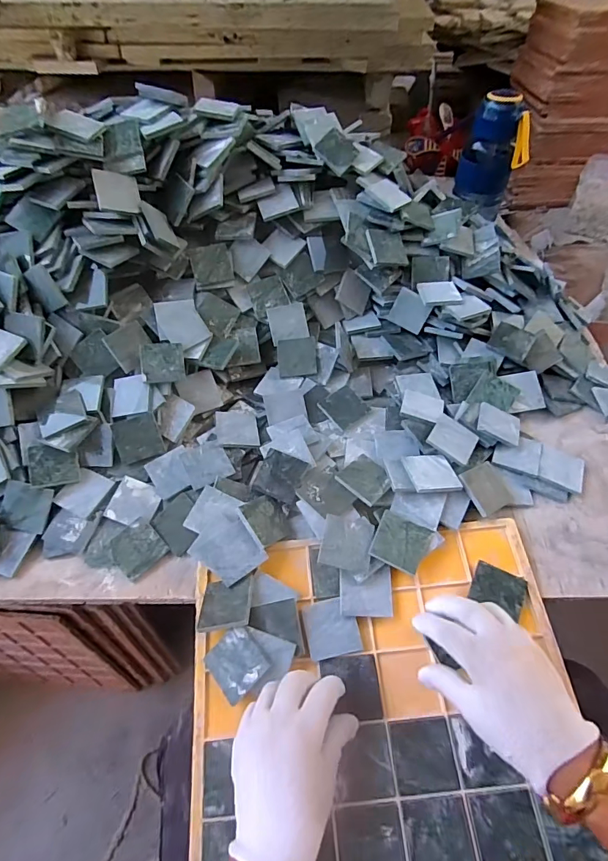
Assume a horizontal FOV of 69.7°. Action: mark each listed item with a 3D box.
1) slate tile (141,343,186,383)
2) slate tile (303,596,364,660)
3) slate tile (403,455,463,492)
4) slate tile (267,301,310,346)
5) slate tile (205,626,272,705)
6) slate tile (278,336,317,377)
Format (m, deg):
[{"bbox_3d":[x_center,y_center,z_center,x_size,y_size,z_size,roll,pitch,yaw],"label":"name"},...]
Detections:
[{"bbox_3d":[-0.169,-0.082,0.524,0.049,0.006,0.050,-6,81,-17],"label":"slate tile"},{"bbox_3d":[0.026,0.186,0.413,0.048,0.009,0.049,-11,67,-5],"label":"slate tile"},{"bbox_3d":[0.135,0.045,0.468,0.052,0.009,0.050,-5,42,-14],"label":"slate tile"},{"bbox_3d":[-0.021,-0.143,0.581,0.049,0.004,0.049,-13,89,-1],"label":"slate tile"},{"bbox_3d":[-0.061,0.210,0.395,0.050,0.005,0.051,-49,60,-1],"label":"slate tile"},{"bbox_3d":[-0.009,-0.097,0.570,0.048,0.006,0.053,-6,80,5],"label":"slate tile"}]

